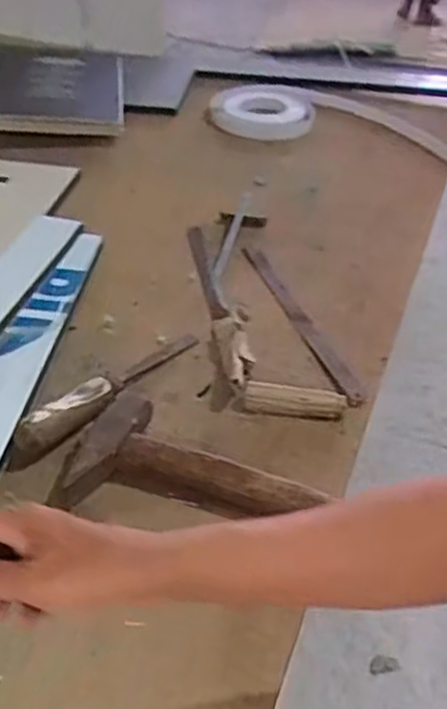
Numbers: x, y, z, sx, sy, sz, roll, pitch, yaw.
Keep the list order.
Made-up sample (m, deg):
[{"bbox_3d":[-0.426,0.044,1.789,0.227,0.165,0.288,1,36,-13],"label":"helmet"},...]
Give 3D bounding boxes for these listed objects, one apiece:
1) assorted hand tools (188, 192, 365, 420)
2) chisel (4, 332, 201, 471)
[{"bbox_3d":[0.048,-0.068,0.857,0.155,0.035,0.386,-1,42,-7],"label":"assorted hand tools"},{"bbox_3d":[-0.113,0.032,0.727,0.032,0.033,0.255,30,47,26],"label":"chisel"}]

